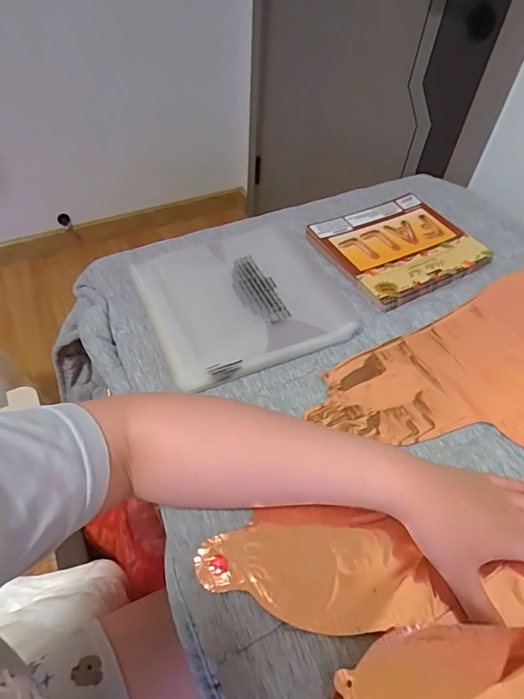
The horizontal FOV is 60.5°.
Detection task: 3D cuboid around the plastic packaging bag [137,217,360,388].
[{"bbox_3d":[-0.020,-0.067,0.538,0.225,0.018,0.206,-19,54,-16],"label":"plastic packaging bag"}]

